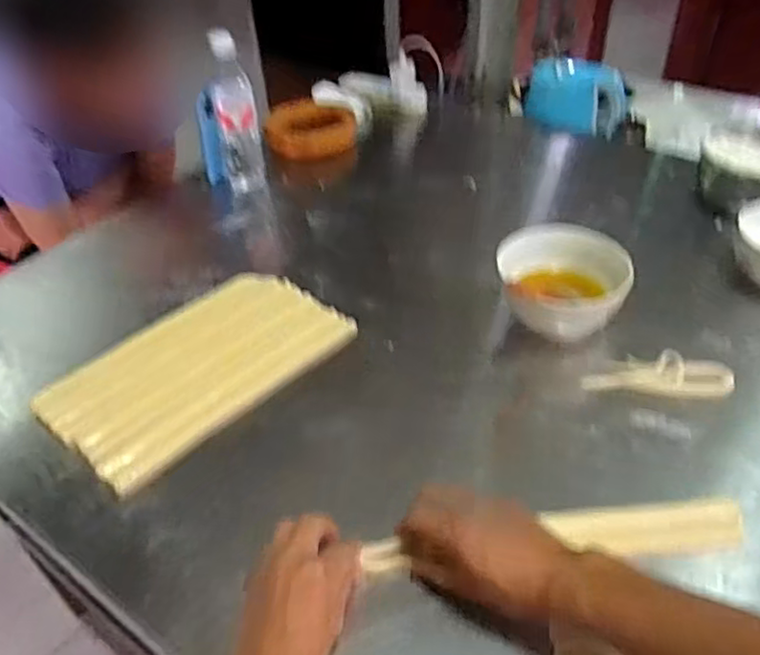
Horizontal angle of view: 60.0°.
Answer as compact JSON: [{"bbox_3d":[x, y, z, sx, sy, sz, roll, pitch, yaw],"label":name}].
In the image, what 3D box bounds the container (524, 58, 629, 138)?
[{"bbox_3d":[0.395,-0.463,1.315,0.181,0.118,0.103,18,46,23],"label":"container"}]

